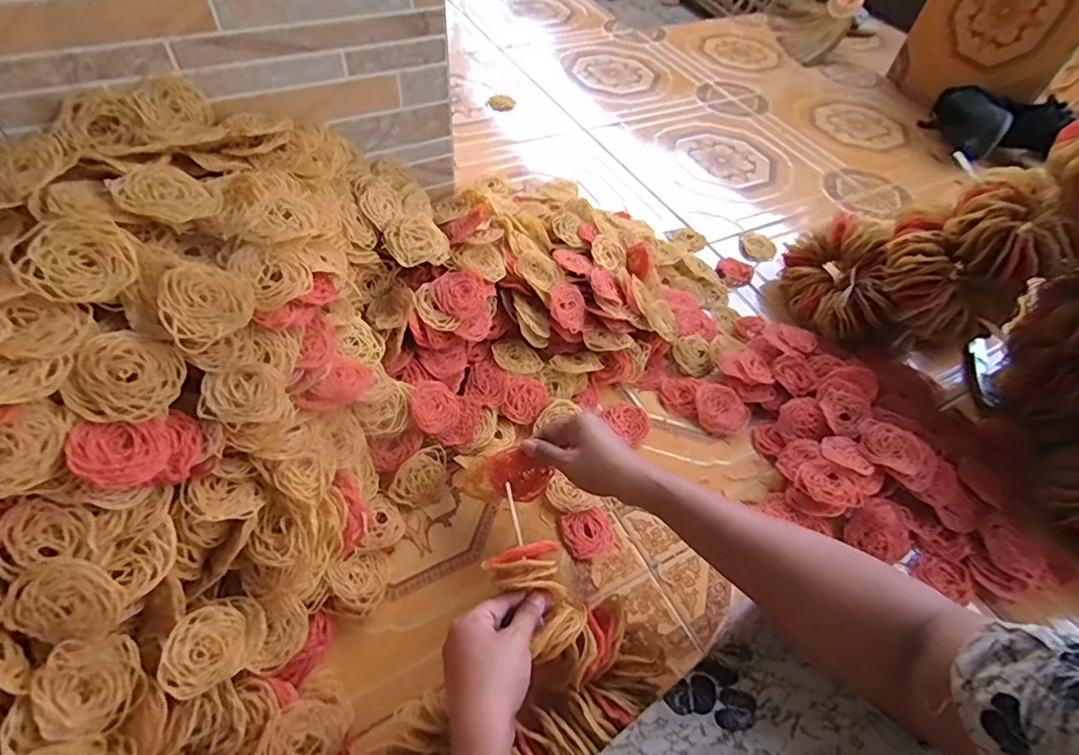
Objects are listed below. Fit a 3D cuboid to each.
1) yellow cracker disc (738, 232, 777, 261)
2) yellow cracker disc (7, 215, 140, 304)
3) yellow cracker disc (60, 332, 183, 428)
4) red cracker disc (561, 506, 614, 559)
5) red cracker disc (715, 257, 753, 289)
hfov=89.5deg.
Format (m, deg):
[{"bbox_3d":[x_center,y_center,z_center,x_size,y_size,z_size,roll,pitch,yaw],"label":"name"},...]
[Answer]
[{"bbox_3d":[0.361,-0.217,0.904,0.062,0.011,0.062,25,54,13],"label":"yellow cracker disc"},{"bbox_3d":[-0.329,-0.083,0.387,0.068,0.016,0.060,-16,89,-29],"label":"yellow cracker disc"},{"bbox_3d":[-0.292,0.001,0.386,0.061,0.010,0.065,2,87,-33],"label":"yellow cracker disc"},{"bbox_3d":[0.052,0.164,0.575,0.052,0.011,0.048,3,52,-3],"label":"red cracker disc"},{"bbox_3d":[0.309,-0.166,0.860,0.057,0.004,0.069,19,53,9],"label":"red cracker disc"}]

